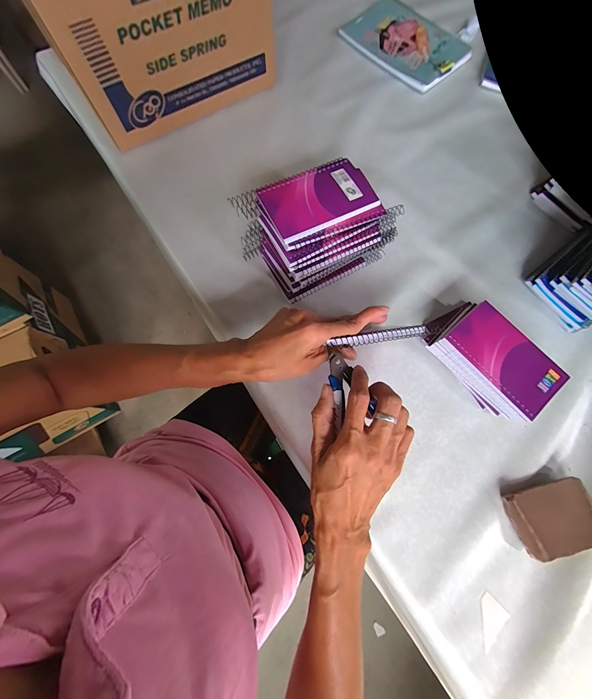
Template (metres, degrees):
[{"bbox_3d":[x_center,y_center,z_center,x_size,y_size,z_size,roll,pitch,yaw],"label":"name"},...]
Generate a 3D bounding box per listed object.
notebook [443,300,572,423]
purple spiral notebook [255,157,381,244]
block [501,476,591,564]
[{"bbox_3d":[0.252,0.009,0.334,0.078,0.007,0.129,-39,78,-11],"label":"notebook"},{"bbox_3d":[0.028,-0.188,0.344,0.134,0.007,0.086,-26,75,-10],"label":"purple spiral notebook"},{"bbox_3d":[0.287,0.188,0.313,0.084,0.027,0.066,-14,74,-6],"label":"block"}]

